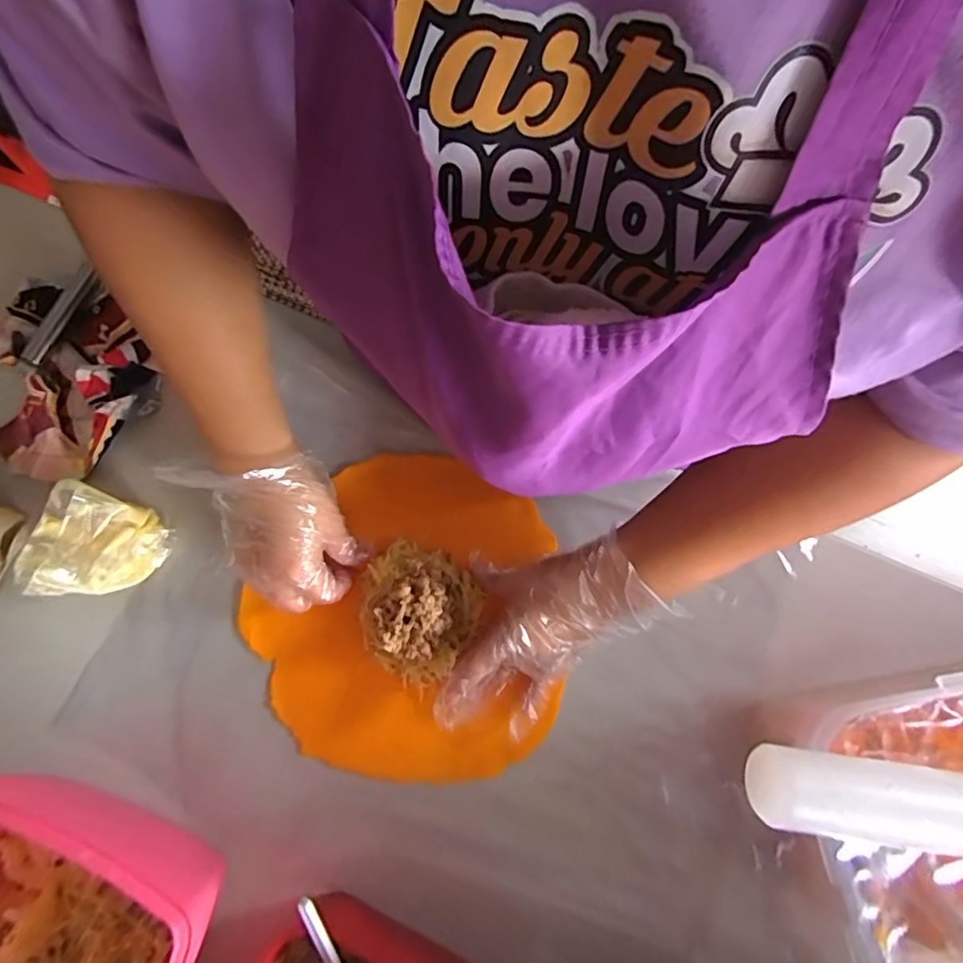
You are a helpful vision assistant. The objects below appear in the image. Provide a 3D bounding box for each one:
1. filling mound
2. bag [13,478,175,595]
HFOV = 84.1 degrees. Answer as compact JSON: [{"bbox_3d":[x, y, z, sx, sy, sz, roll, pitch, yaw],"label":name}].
[{"bbox_3d":[-0.053,0.098,0.414,0.093,0.036,0.092,34,78,8],"label":"filling mound"},{"bbox_3d":[-0.291,0.050,0.410,0.030,0.085,0.079,12,78,39],"label":"bag"}]

